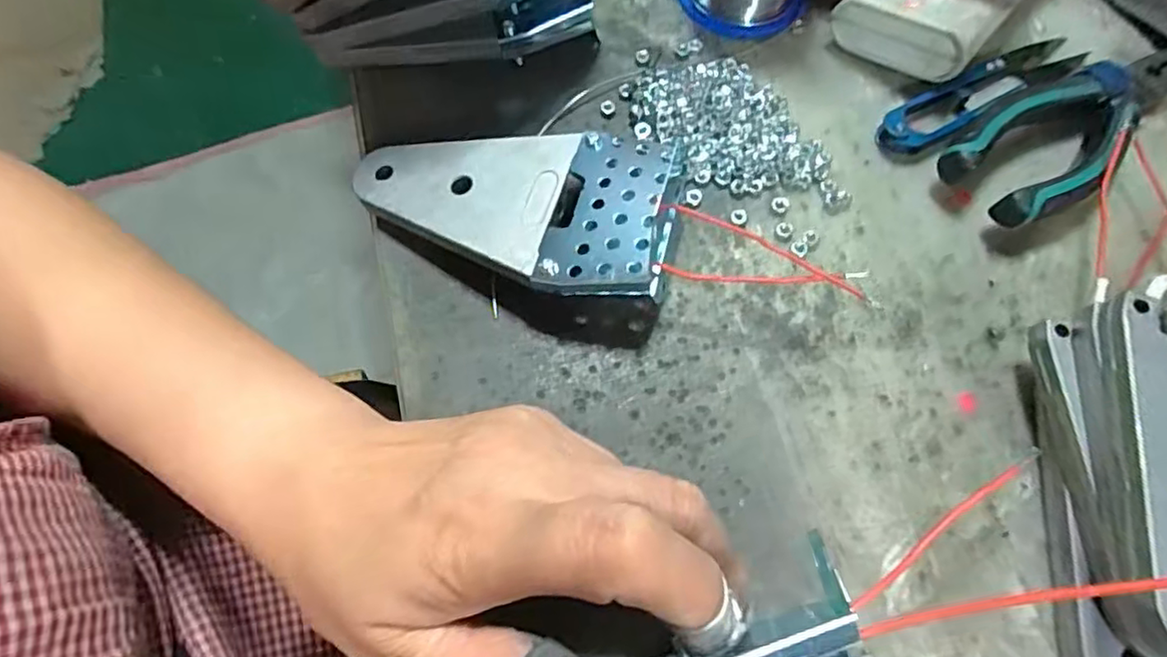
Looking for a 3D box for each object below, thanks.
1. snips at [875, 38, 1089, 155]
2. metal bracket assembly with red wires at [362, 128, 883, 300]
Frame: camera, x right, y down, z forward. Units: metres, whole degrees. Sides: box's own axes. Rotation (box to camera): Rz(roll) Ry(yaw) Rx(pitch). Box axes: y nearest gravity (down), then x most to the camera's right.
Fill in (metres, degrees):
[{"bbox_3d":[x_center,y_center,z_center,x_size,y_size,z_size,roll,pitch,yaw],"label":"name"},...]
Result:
[{"bbox_3d":[0.182,-0.109,0.294,0.115,0.013,0.022,-30,69,-12],"label":"snips"},{"bbox_3d":[0.005,-0.041,0.254,0.196,0.031,0.067,8,66,4],"label":"metal bracket assembly with red wires"}]

